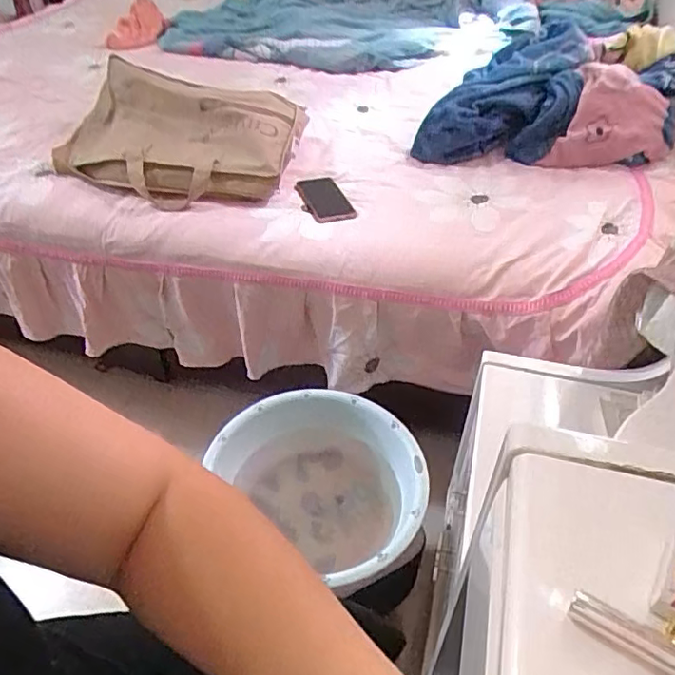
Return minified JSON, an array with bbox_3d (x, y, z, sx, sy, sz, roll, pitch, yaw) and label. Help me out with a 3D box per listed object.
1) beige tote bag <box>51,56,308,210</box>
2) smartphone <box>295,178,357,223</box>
[{"bbox_3d":[-0.315,-0.403,1.136,0.467,0.122,0.329,6,44,6],"label":"beige tote bag"},{"bbox_3d":[-0.025,-0.266,1.112,0.087,0.017,0.155,-12,45,-13],"label":"smartphone"}]

